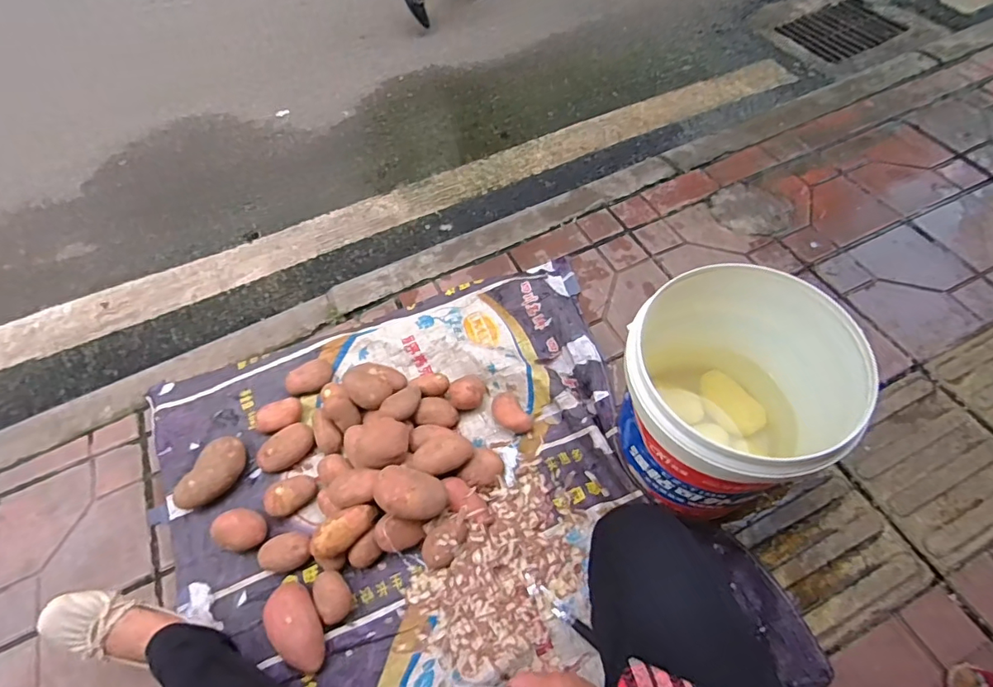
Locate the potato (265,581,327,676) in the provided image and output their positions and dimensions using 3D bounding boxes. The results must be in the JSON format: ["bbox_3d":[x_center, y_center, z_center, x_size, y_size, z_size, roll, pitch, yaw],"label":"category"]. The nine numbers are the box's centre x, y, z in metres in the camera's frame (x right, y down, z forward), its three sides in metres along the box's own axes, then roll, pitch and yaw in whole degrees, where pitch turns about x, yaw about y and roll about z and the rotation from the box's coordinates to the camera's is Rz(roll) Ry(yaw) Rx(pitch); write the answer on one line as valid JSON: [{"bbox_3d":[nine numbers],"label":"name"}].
[{"bbox_3d":[-0.331,0.475,0.855,0.081,0.055,0.140,-37,62,-18],"label":"potato"}]

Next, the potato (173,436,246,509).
[{"bbox_3d":[-0.550,0.256,0.998,0.080,0.061,0.150,23,61,18],"label":"potato"}]

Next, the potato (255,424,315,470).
[{"bbox_3d":[-0.419,0.211,1.027,0.115,0.046,0.065,-33,61,-16],"label":"potato"}]

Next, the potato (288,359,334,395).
[{"bbox_3d":[-0.403,0.076,1.105,0.100,0.050,0.062,-28,60,-14],"label":"potato"}]

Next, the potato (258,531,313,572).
[{"bbox_3d":[-0.378,0.378,0.923,0.097,0.044,0.060,-7,57,-1],"label":"potato"}]

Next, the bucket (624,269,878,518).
[{"bbox_3d":[0.356,0.116,0.838,0.302,0.361,0.293,-2,57,3],"label":"bucket"}]

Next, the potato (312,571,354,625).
[{"bbox_3d":[-0.279,0.430,0.875,0.052,0.039,0.081,-31,60,-15],"label":"potato"}]

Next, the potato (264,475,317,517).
[{"bbox_3d":[-0.391,0.288,0.977,0.093,0.047,0.061,-26,59,-13],"label":"potato"}]

